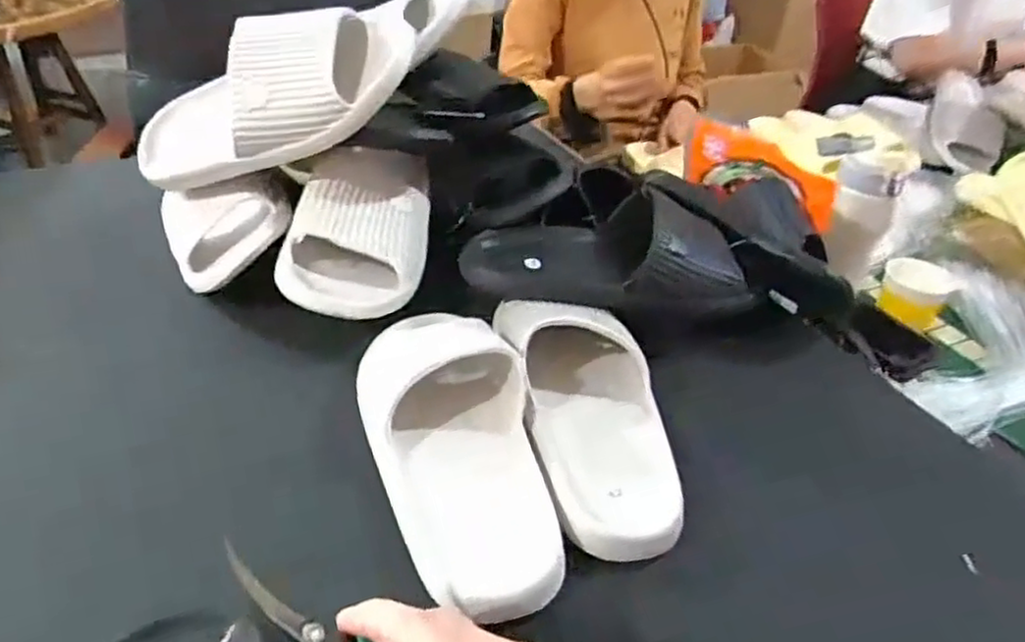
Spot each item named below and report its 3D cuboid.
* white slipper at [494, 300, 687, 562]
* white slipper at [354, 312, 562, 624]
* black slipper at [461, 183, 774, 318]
[{"bbox_3d":[0.062,0.048,0.510,0.100,0.059,0.251,-4,37,-13],"label":"white slipper"},{"bbox_3d":[-0.041,0.080,0.485,0.106,0.062,0.245,-6,38,-15],"label":"white slipper"},{"bbox_3d":[0.086,-0.062,0.626,0.256,0.070,0.080,2,36,-5],"label":"black slipper"}]

